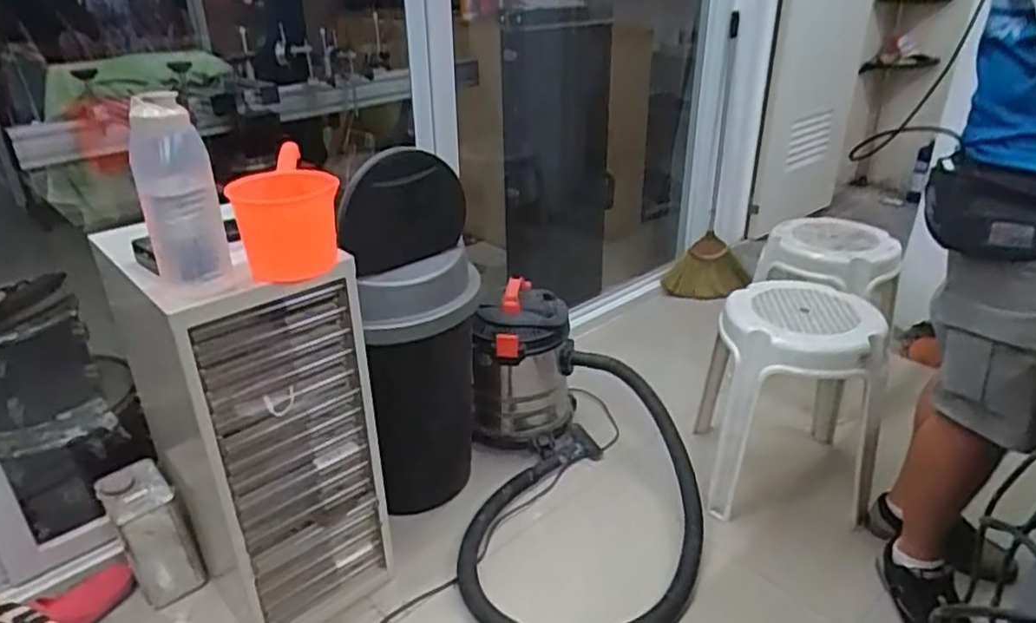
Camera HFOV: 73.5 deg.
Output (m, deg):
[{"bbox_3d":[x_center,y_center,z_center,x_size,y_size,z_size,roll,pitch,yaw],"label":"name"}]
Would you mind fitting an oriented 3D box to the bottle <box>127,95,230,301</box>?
[{"bbox_3d":[-0.467,-0.154,0.954,0.099,0.255,0.099,-17,31,-23],"label":"bottle"}]

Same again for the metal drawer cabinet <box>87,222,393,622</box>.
[{"bbox_3d":[-0.475,0.198,1.285,0.324,0.688,0.394,-23,34,-31],"label":"metal drawer cabinet"}]

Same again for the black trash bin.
[{"bbox_3d":[-0.191,0.074,1.416,0.243,0.744,0.217,-9,29,-10],"label":"black trash bin"}]

